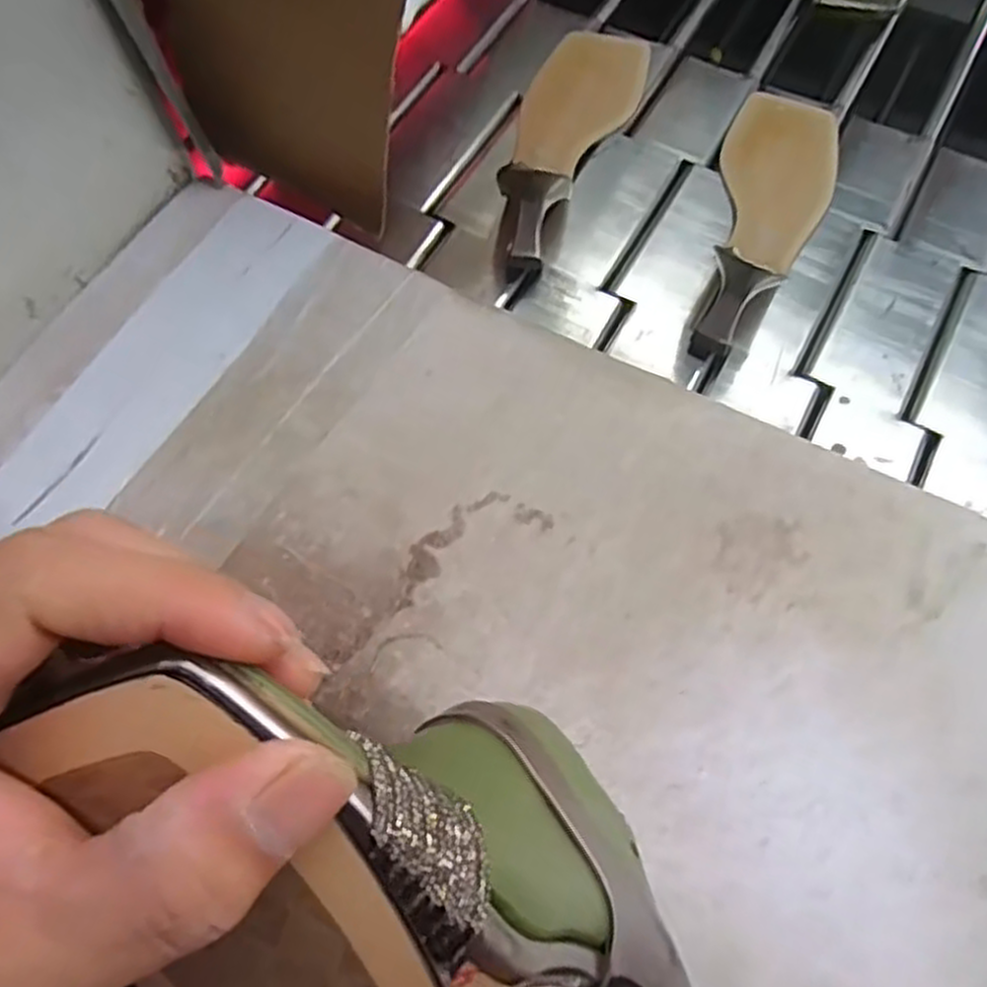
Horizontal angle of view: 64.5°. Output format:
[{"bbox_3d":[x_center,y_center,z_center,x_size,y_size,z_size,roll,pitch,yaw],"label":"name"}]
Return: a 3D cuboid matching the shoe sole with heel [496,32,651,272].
[{"bbox_3d":[0.050,-0.240,0.513,0.071,0.046,0.217,15,66,6],"label":"shoe sole with heel"}]

